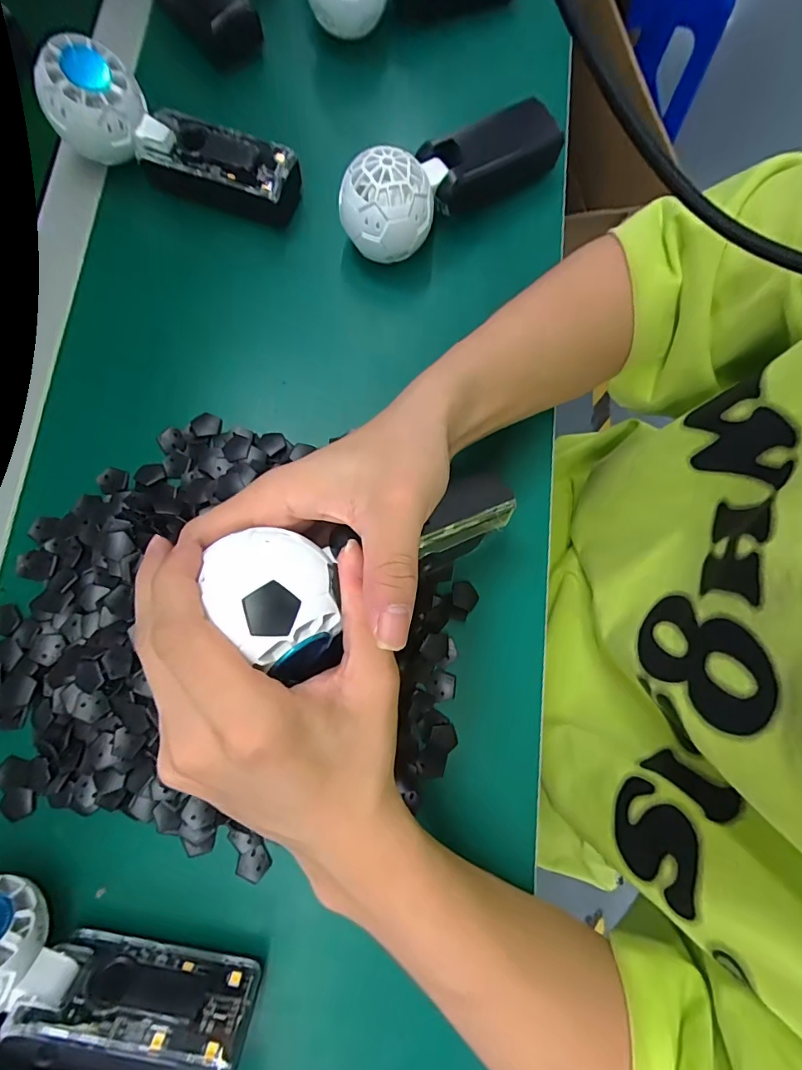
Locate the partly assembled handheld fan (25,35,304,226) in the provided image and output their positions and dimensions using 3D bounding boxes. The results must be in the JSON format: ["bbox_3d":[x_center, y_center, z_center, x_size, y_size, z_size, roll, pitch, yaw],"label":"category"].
[{"bbox_3d":[-0.151,-0.272,0.327,0.155,0.057,0.054,20,79,3],"label":"partly assembled handheld fan"}]

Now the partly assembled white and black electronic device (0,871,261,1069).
[{"bbox_3d":[-0.156,0.223,0.228,0.166,0.060,0.056,21,79,3],"label":"partly assembled white and black electronic device"}]

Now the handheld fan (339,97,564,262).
[{"bbox_3d":[0.036,-0.252,0.328,0.168,0.057,0.060,-32,81,-7],"label":"handheld fan"}]

